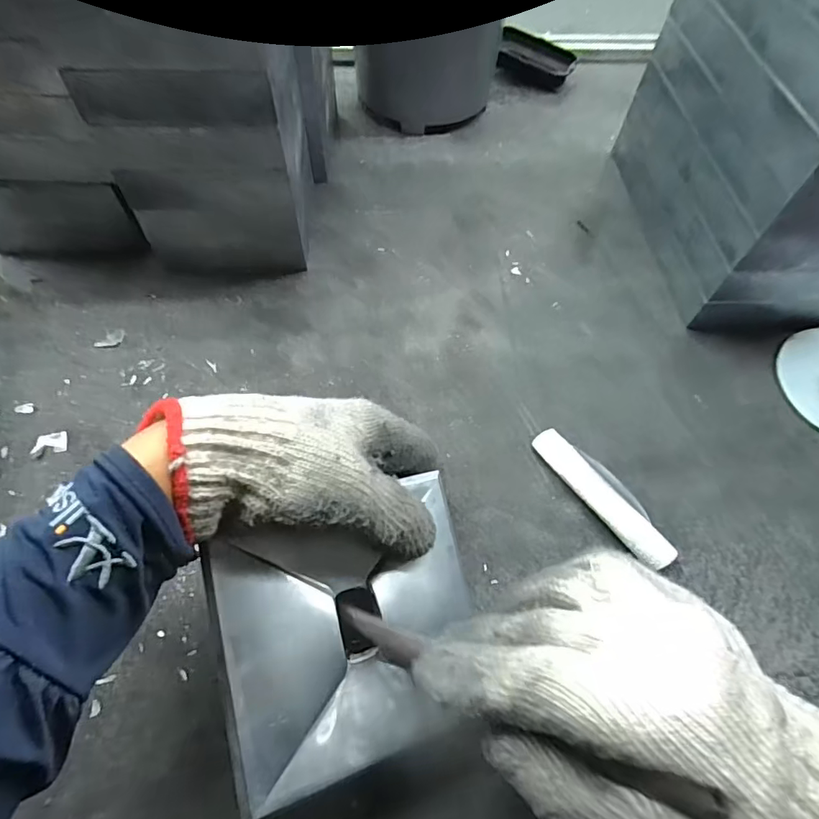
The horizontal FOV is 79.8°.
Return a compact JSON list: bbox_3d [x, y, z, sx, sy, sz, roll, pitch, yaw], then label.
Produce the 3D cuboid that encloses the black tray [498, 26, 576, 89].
[{"bbox_3d":[0.163,-0.453,0.635,0.103,0.034,0.046,29,62,13],"label":"black tray"}]

